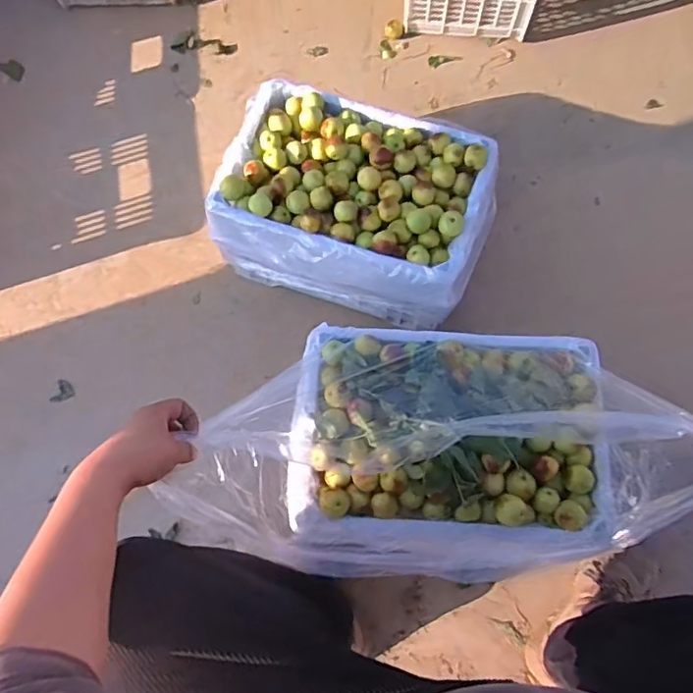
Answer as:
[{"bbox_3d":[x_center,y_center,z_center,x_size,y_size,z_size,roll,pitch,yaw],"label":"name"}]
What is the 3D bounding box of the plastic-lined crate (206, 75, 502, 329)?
[{"bbox_3d":[0.020,-0.235,0.999,0.445,0.228,0.294,17,71,7],"label":"plastic-lined crate"}]

